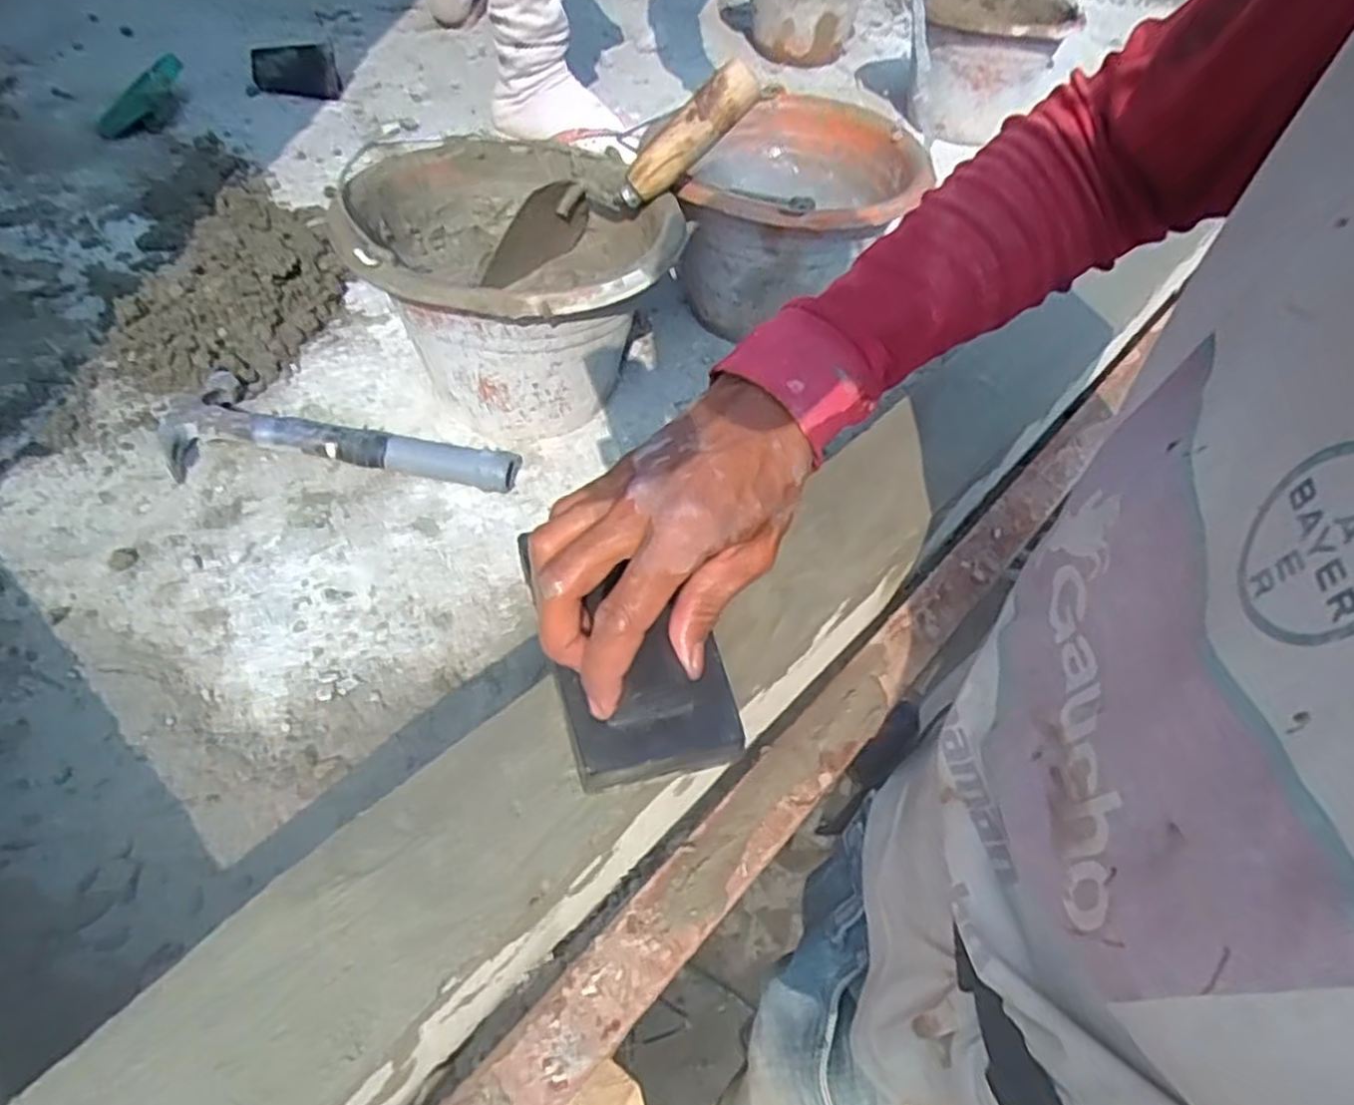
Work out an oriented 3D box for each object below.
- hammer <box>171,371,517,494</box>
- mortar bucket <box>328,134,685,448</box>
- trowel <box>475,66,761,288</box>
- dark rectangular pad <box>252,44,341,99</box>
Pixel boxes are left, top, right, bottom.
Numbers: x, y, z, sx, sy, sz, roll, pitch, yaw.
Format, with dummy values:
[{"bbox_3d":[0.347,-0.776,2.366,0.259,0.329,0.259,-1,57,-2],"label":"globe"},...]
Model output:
[{"bbox_3d":[-0.268,-0.085,0.607,0.279,0.030,0.096,11,49,4],"label":"hammer"},{"bbox_3d":[-0.130,-0.199,0.632,0.230,0.167,0.236,3,49,-4],"label":"mortar bucket"},{"bbox_3d":[-0.050,-0.297,0.616,0.250,0.063,0.066,-27,49,19],"label":"trowel"},{"bbox_3d":[-0.548,-0.688,1.109,0.114,0.053,0.061,-6,51,-11],"label":"dark rectangular pad"}]

